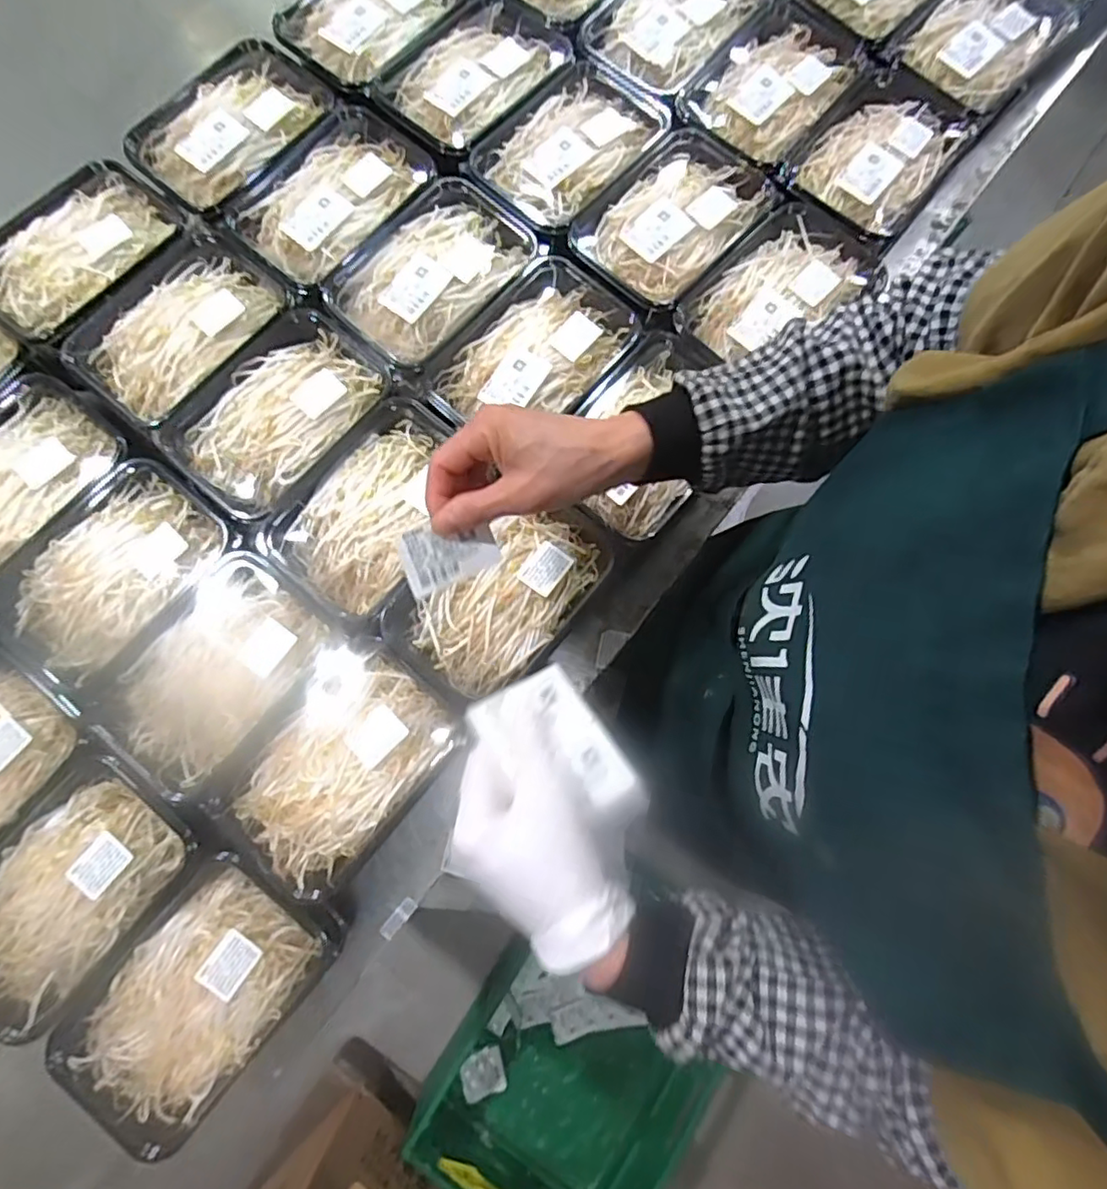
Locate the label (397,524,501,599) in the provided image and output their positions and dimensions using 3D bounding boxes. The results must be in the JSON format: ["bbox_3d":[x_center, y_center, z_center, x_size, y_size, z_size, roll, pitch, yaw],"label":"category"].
[{"bbox_3d":[-0.063,-0.026,0.385,0.058,0.007,0.038,-22,110,-19],"label":"label"}]

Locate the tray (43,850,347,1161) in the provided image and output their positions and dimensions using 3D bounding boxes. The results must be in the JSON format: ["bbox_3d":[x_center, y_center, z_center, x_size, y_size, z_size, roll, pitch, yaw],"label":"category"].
[{"bbox_3d":[-0.261,0.292,0.455,0.123,0.031,0.187,37,80,8],"label":"tray"}]

